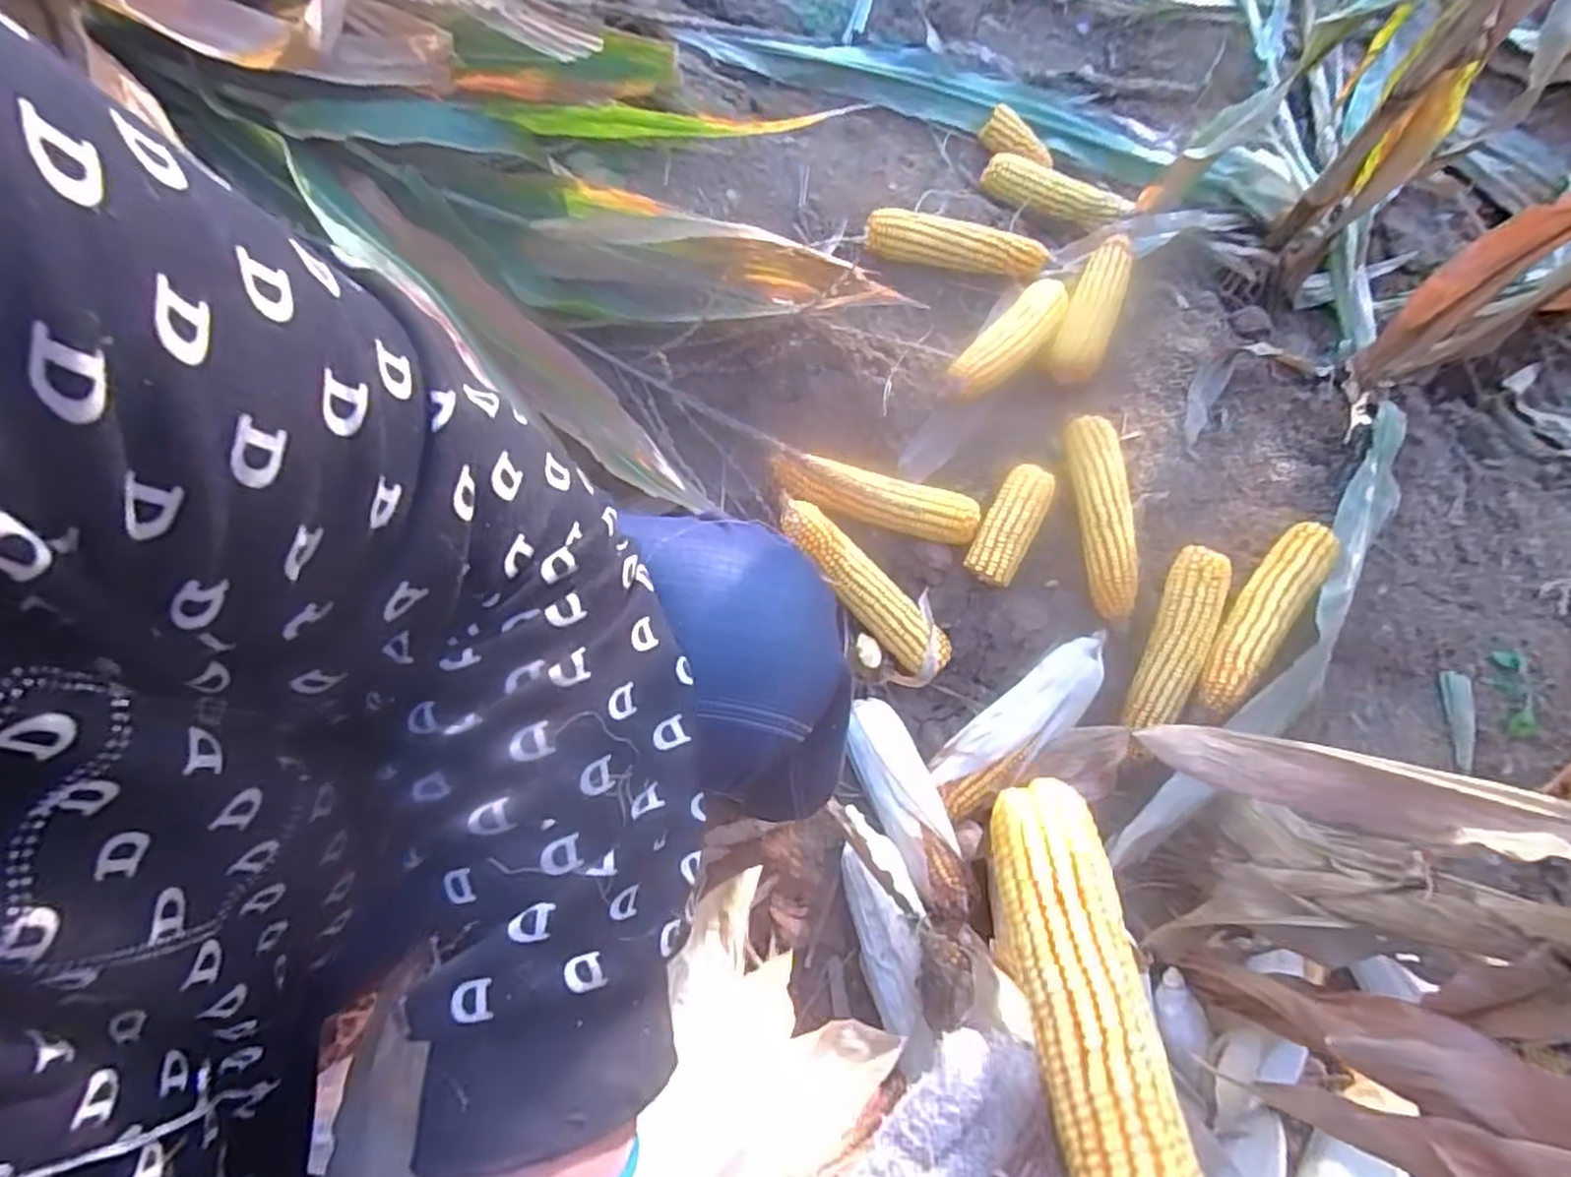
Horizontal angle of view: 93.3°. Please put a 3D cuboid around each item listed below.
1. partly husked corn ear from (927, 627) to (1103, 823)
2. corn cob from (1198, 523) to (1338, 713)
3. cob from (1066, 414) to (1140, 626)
[{"bbox_3d":[0.240,0.136,0.752,0.219,0.051,0.065,-39,79,-11],"label":"partly husked corn ear"},{"bbox_3d":[0.475,0.030,0.747,0.050,0.059,0.218,37,77,8],"label":"corn cob"},{"bbox_3d":[0.330,-0.074,0.781,0.054,0.049,0.216,-2,75,-2],"label":"cob"}]

